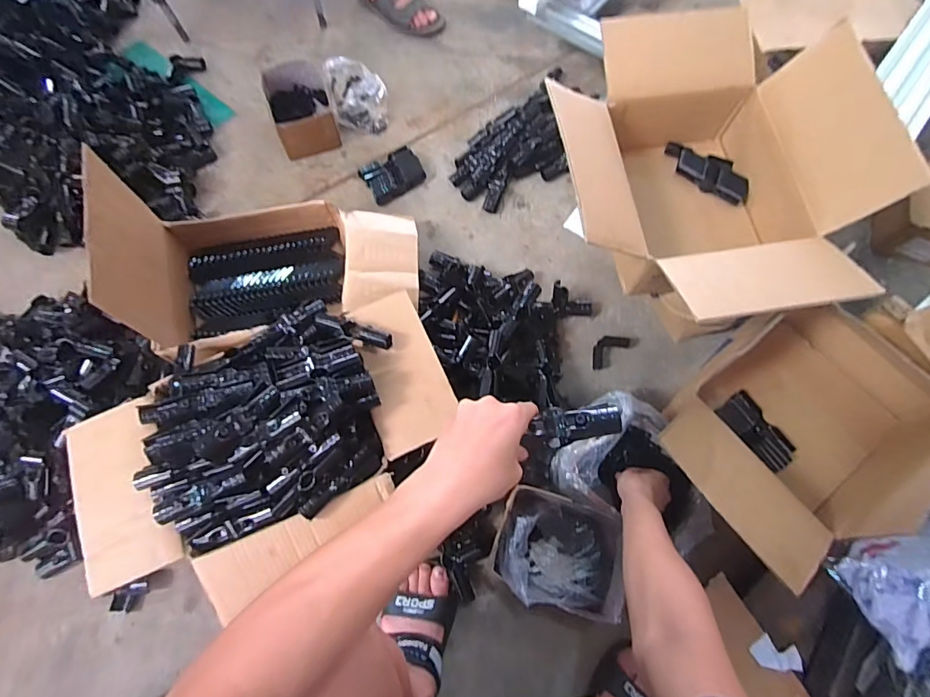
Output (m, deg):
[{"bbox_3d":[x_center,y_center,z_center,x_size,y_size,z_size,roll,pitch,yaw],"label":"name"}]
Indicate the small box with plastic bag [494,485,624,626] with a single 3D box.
[{"bbox_3d":[0.149,0.323,0.758,0.201,0.105,0.163,13,69,4],"label":"small box with plastic bag"}]

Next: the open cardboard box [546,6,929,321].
[{"bbox_3d":[0.377,-0.269,0.783,0.455,0.261,0.512,-4,69,-3],"label":"open cardboard box"}]

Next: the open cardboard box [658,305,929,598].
[{"bbox_3d":[0.544,0.114,0.749,0.462,0.200,0.295,-35,73,-14],"label":"open cardboard box"}]

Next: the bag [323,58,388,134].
[{"bbox_3d":[-0.267,-0.635,1.159,0.138,0.064,0.229,-13,69,-6],"label":"bag"}]

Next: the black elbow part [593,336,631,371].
[{"bbox_3d":[0.281,0.001,0.929,0.088,0.026,0.044,-35,73,-13],"label":"black elbow part"}]

